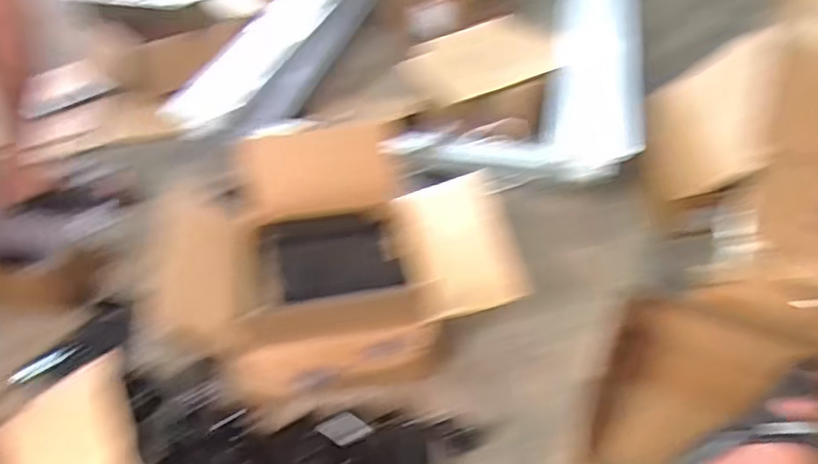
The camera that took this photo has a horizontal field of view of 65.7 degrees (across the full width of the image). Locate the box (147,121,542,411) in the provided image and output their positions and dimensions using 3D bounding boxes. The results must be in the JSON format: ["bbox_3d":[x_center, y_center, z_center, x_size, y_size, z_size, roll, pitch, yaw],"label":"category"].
[{"bbox_3d":[-0.153,0.024,1.069,0.580,0.173,0.466,-11,41,-11],"label":"box"}]

